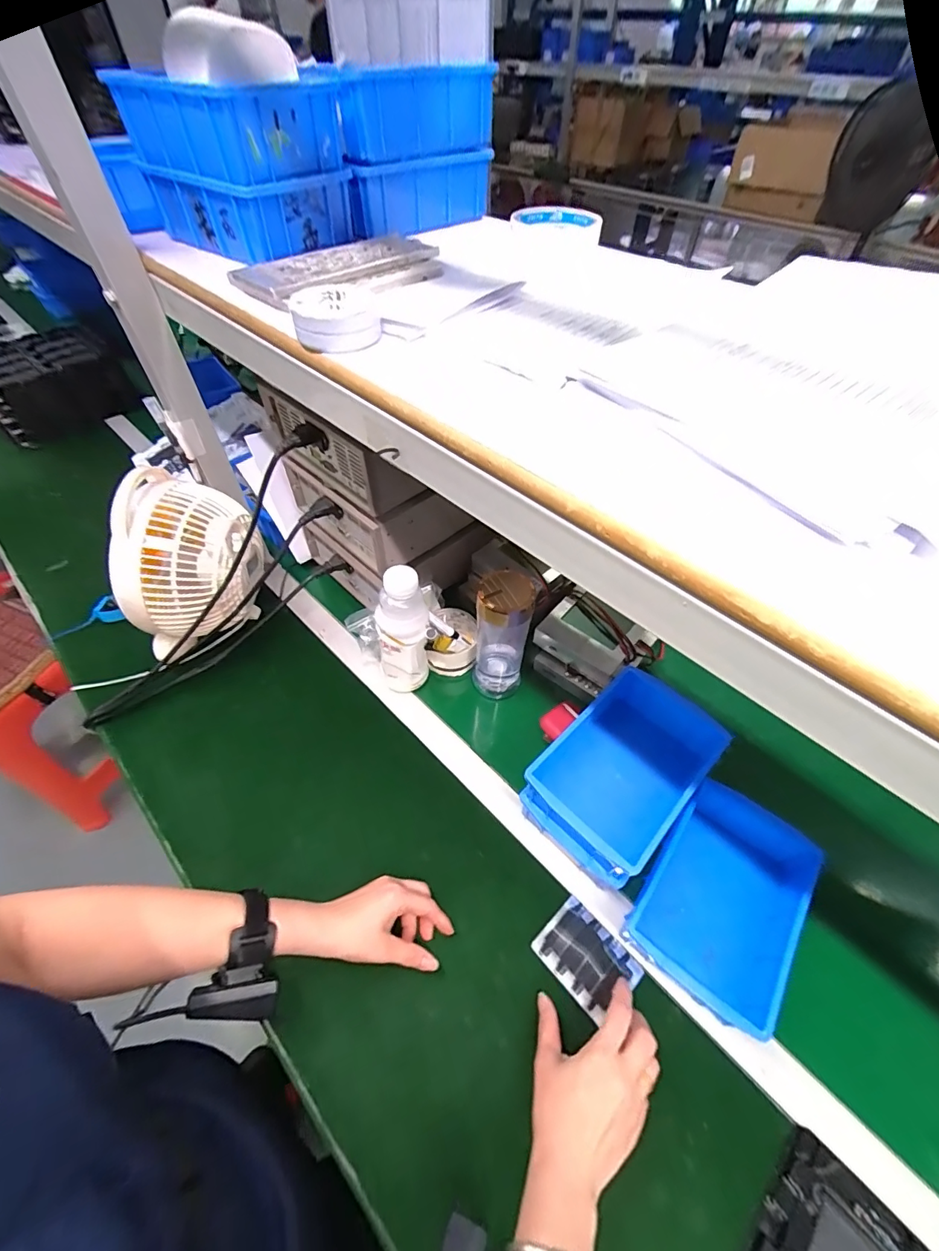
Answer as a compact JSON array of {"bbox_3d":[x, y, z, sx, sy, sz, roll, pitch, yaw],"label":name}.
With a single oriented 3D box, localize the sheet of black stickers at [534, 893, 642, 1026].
[{"bbox_3d":[0.121,0.347,0.494,0.071,0.006,0.093,-36,61,-24],"label":"sheet of black stickers"}]

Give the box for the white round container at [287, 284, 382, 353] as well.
[{"bbox_3d":[-0.104,-0.241,0.370,0.065,0.028,0.067,-9,53,-7],"label":"white round container"}]

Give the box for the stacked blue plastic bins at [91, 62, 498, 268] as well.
[{"bbox_3d":[-0.173,-0.524,0.526,0.368,0.120,0.213,-36,61,-24],"label":"stacked blue plastic bins"}]

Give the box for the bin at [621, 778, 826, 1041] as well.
[{"bbox_3d":[0.263,0.278,0.498,0.136,0.064,0.211,33,60,22],"label":"bin"}]

